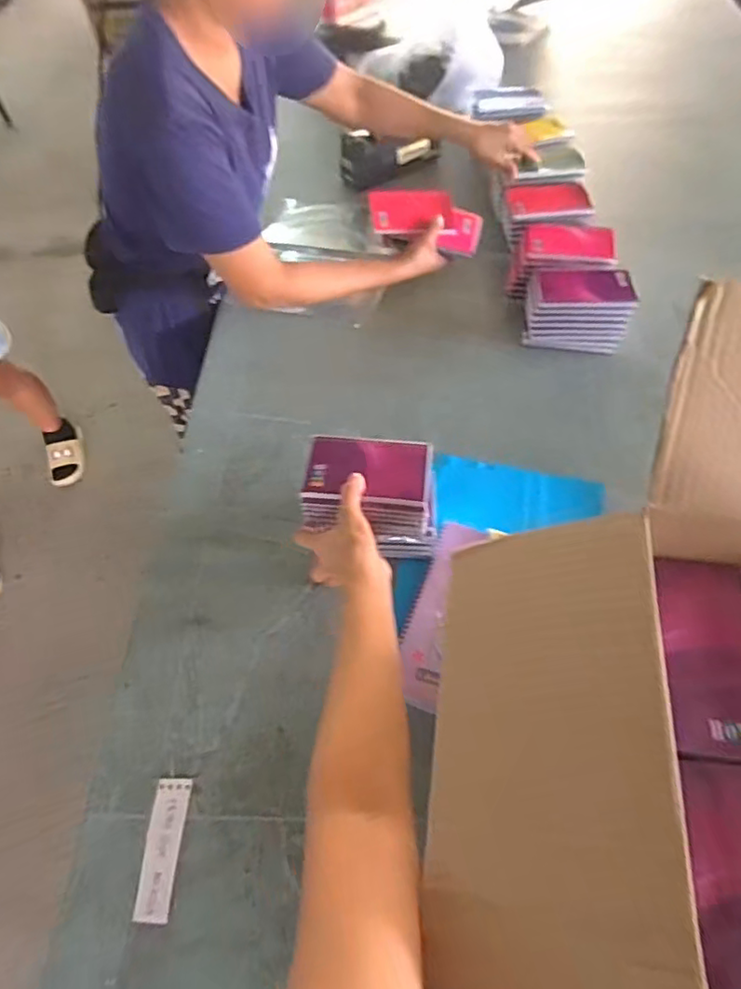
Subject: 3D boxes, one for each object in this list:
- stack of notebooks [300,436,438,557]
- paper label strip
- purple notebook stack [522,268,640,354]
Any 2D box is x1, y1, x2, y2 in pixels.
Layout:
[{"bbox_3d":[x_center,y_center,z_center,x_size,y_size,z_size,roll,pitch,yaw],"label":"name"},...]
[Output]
[{"bbox_3d":[0.004,0.001,0.674,0.143,0.088,0.104,5,57,8],"label":"stack of notebooks"},{"bbox_3d":[-0.190,0.323,0.545,0.033,0.004,0.112,2,59,1],"label":"paper label strip"},{"bbox_3d":[0.297,-0.266,0.853,0.138,0.079,0.089,7,57,9],"label":"purple notebook stack"}]

